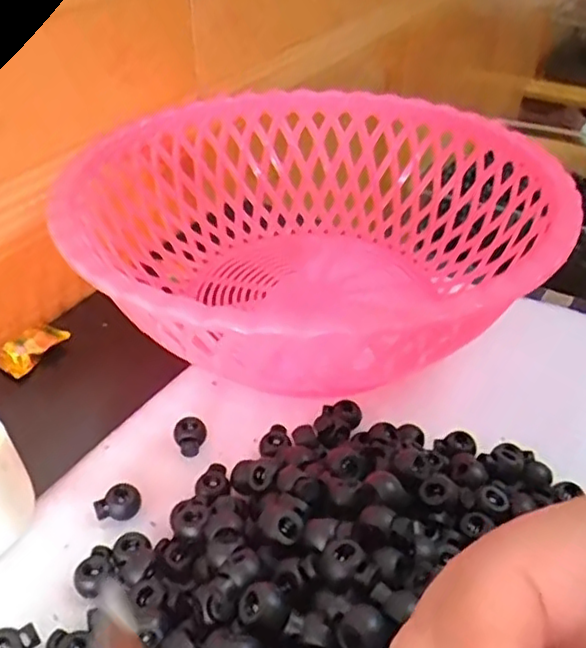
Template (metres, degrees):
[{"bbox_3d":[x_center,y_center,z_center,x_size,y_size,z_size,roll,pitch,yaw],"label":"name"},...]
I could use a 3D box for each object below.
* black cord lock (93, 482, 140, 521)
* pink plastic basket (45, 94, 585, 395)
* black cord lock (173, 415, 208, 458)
[{"bbox_3d":[-0.088,0.089,0.335,0.021,0.011,0.017,-12,41,-16],"label":"black cord lock"},{"bbox_3d":[0.016,-0.056,0.449,0.292,0.103,0.291,1,39,-1],"label":"pink plastic basket"},{"bbox_3d":[-0.056,0.062,0.372,0.017,0.011,0.021,-5,39,-9],"label":"black cord lock"}]

